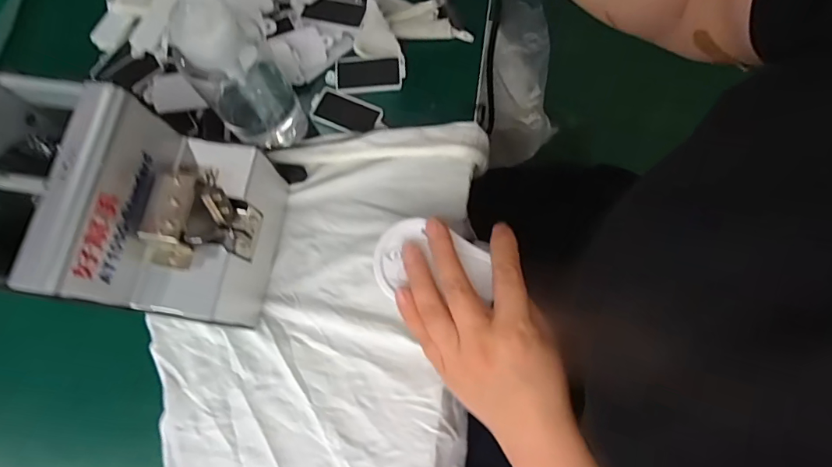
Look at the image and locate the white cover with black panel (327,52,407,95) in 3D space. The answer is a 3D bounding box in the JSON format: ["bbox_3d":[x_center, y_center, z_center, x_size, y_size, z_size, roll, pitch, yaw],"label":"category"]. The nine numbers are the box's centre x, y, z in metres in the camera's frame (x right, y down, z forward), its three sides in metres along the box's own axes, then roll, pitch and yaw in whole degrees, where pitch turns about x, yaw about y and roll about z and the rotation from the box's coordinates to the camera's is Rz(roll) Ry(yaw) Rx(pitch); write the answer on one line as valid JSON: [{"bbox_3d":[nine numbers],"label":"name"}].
[{"bbox_3d":[-0.046,-0.148,0.421,0.072,0.006,0.037,-5,76,1],"label":"white cover with black panel"}]

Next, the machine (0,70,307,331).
[{"bbox_3d":[-0.204,-0.017,0.321,0.181,0.140,0.133,7,76,4],"label":"machine"}]

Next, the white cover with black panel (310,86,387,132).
[{"bbox_3d":[-0.062,-0.109,0.415,0.068,0.006,0.033,25,78,8],"label":"white cover with black panel"}]

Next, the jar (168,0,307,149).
[{"bbox_3d":[-0.129,-0.114,0.343,0.063,0.138,0.063,-1,76,2],"label":"jar"}]

